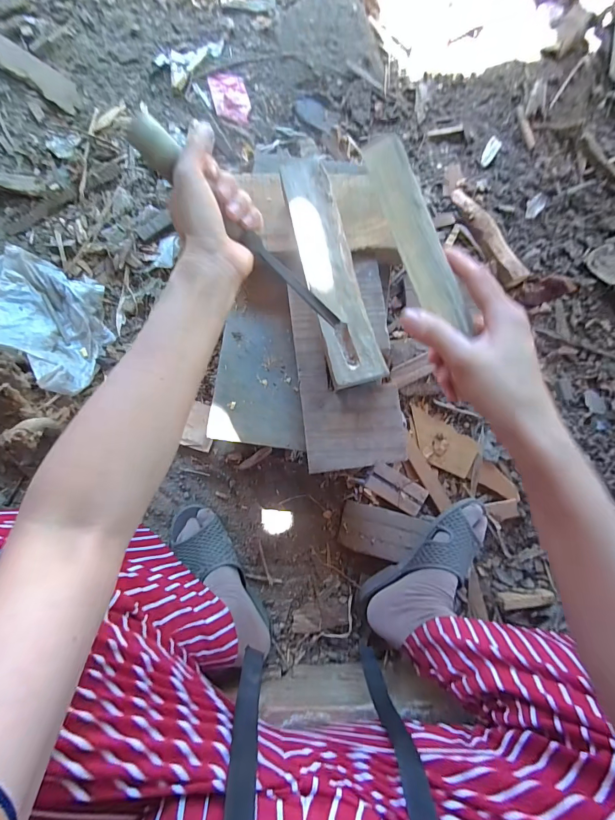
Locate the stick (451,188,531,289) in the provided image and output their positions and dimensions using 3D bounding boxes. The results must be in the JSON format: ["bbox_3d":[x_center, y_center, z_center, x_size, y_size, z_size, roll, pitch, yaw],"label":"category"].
[{"bbox_3d":[0.346,-0.333,0.683,0.053,0.038,0.220,-23,86,-6],"label":"stick"}]

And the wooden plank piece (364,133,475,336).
[{"bbox_3d":[0.087,-0.136,0.282,0.036,0.011,0.158,-22,90,-6],"label":"wooden plank piece"}]

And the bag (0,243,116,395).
[{"bbox_3d":[-0.461,-0.159,0.579,0.250,0.101,0.202,18,83,-2],"label":"bag"}]

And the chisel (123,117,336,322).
[{"bbox_3d":[-0.054,-0.163,0.340,0.240,0.023,0.026,39,82,-25],"label":"chisel"}]

